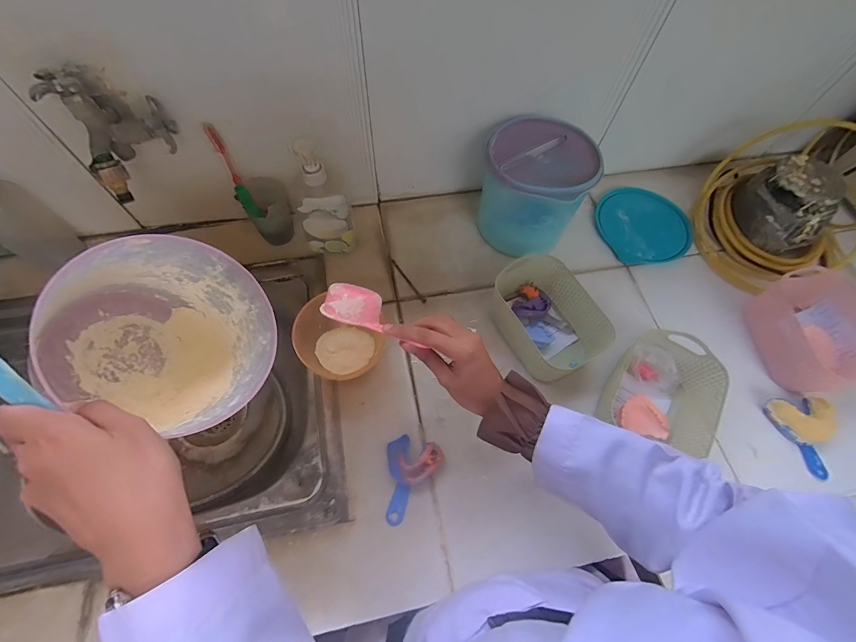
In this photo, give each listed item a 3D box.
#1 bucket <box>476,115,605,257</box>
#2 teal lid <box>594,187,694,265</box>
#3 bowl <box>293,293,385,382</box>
[{"bbox_3d":[0.161,-0.201,0.601,0.149,0.157,0.140,1,65,-2],"label":"bucket"},{"bbox_3d":[0.391,-0.177,0.683,0.164,0.013,0.160,1,65,-2],"label":"teal lid"},{"bbox_3d":[-0.119,0.023,0.528,0.113,0.079,0.111,1,65,-2],"label":"bowl"}]

